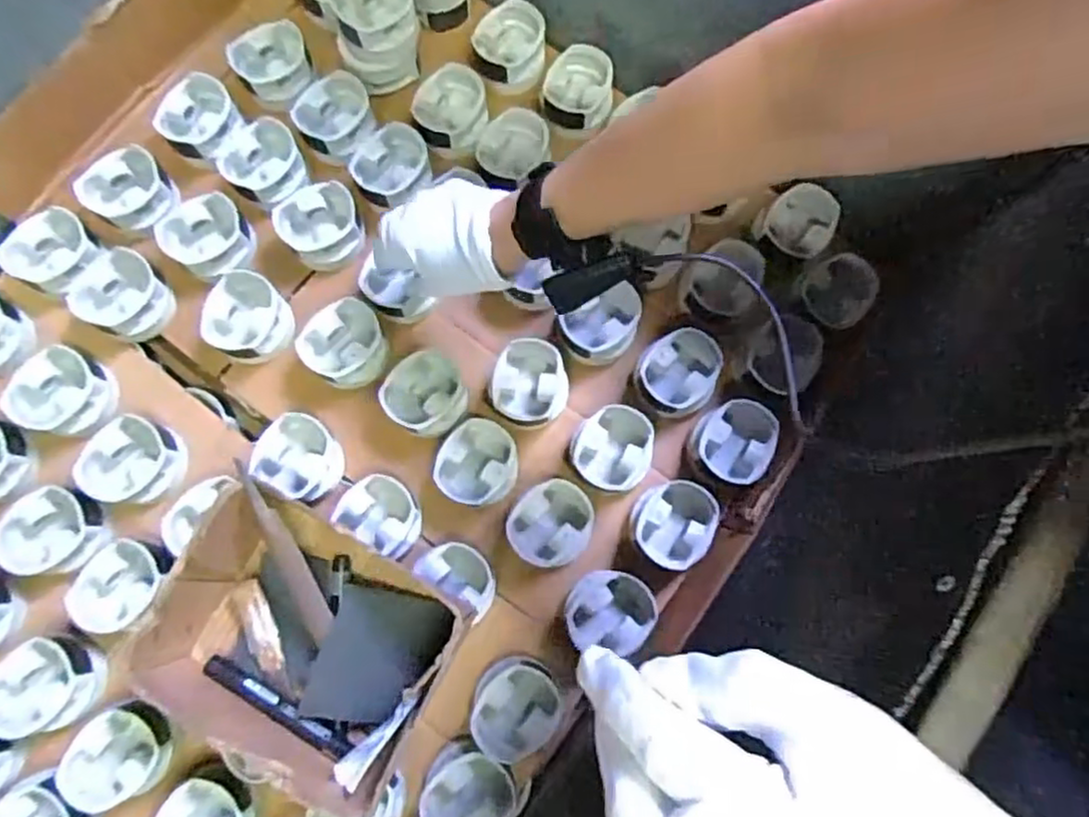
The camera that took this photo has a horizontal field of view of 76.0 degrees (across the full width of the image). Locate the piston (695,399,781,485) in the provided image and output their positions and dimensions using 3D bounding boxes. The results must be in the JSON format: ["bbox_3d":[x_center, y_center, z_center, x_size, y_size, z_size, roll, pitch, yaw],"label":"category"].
[{"bbox_3d":[0.174,0.031,0.645,0.071,0.047,0.070,3,78,-1],"label":"piston"}]

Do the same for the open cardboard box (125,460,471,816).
[{"bbox_3d":[-0.181,0.183,0.549,0.208,0.107,0.160,31,79,5],"label":"open cardboard box"}]

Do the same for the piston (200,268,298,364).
[{"bbox_3d":[-0.282,-0.083,0.665,0.087,0.038,0.075,40,80,7],"label":"piston"}]

